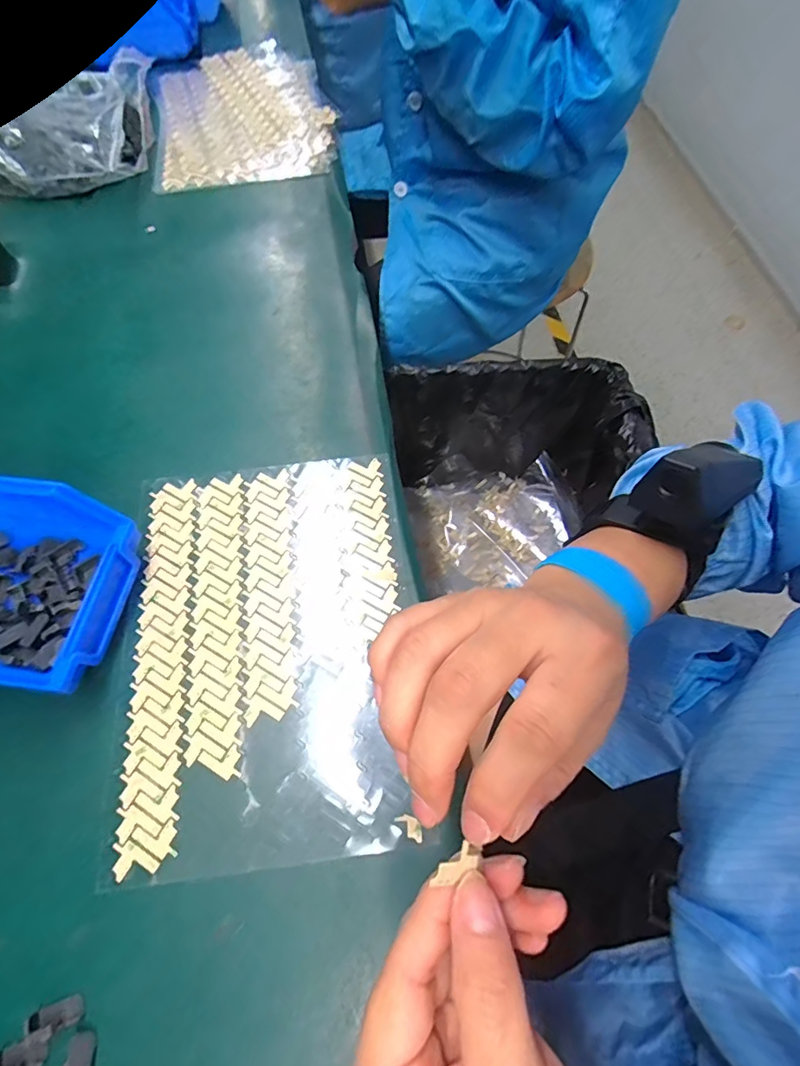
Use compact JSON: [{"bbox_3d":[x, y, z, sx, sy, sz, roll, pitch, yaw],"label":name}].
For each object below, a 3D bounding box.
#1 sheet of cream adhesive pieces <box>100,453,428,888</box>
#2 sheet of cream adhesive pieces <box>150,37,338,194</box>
[{"bbox_3d":[-0.079,0.063,0.312,0.173,0.004,0.246,-6,65,-2],"label":"sheet of cream adhesive pieces"},{"bbox_3d":[-0.185,-0.489,0.569,0.192,0.008,0.287,-13,65,-3],"label":"sheet of cream adhesive pieces"}]

